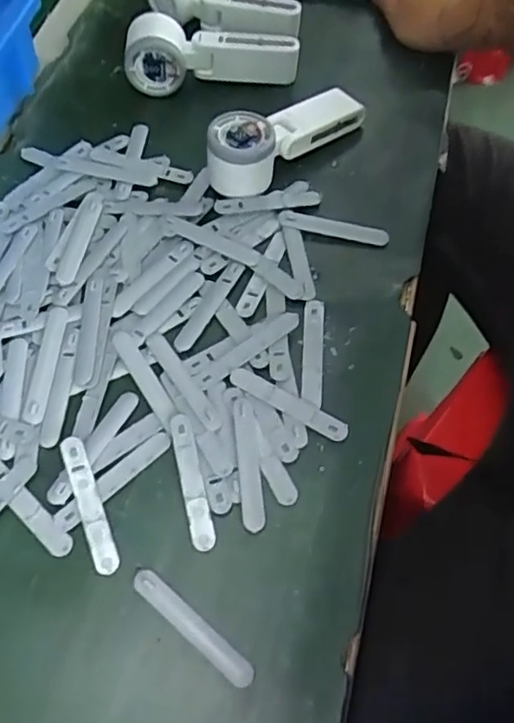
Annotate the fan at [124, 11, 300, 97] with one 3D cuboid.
[{"bbox_3d":[-0.045,-0.295,0.610,0.164,0.072,0.045,0,61,1],"label":"fan"}]

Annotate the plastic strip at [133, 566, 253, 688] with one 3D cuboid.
[{"bbox_3d":[-0.040,0.165,0.384,0.093,0.006,0.015,38,69,13],"label":"plastic strip"}]

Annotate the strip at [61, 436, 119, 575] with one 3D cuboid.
[{"bbox_3d":[-0.114,0.096,0.418,0.016,0.010,0.094,-19,68,-12],"label":"strip"}]

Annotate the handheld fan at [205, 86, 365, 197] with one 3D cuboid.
[{"bbox_3d":[0.021,-0.204,0.553,0.172,0.052,0.053,-38,67,-18],"label":"handheld fan"}]

